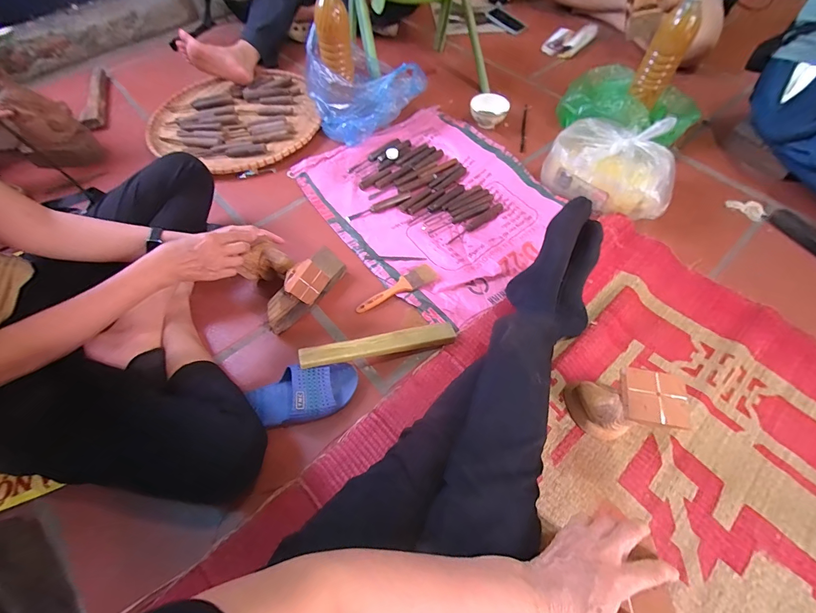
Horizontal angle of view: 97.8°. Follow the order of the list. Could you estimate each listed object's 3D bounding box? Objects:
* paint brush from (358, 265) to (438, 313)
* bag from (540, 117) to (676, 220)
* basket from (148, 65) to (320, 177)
[{"bbox_3d":[-0.023,-0.032,0.743,0.179,0.013,0.047,-31,63,-16],"label":"paint brush"},{"bbox_3d":[0.486,-0.333,0.850,0.286,0.135,0.211,26,63,15],"label":"bag"},{"bbox_3d":[-0.512,-0.556,1.052,0.462,0.040,0.482,-18,60,-9],"label":"basket"}]

